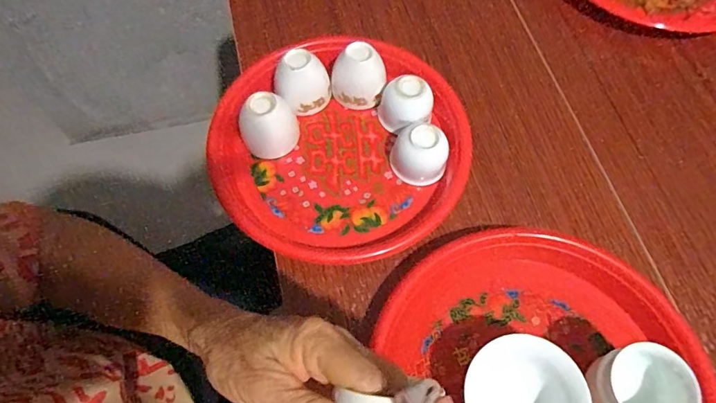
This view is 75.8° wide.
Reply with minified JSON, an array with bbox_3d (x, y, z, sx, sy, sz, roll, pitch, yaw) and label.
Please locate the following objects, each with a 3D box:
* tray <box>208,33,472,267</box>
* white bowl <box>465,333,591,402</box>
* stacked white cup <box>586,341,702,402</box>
[{"bbox_3d":[-0.015,-0.060,0.431,0.231,0.051,0.231,0,66,0],"label":"tray"},{"bbox_3d":[0.118,0.144,0.336,0.075,0.052,0.081,0,66,0],"label":"white bowl"},{"bbox_3d":[0.197,0.137,0.335,0.057,0.070,0.055,0,66,0],"label":"stacked white cup"}]

